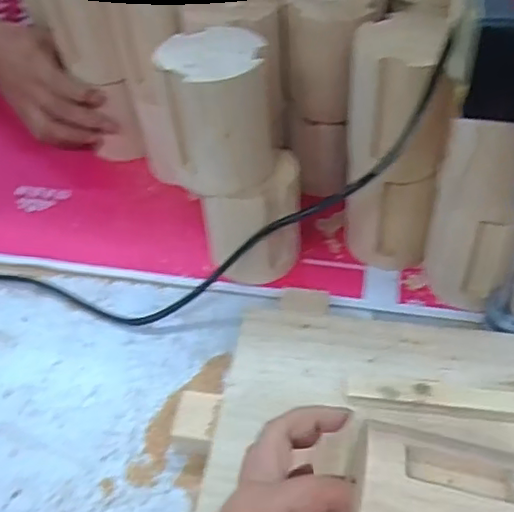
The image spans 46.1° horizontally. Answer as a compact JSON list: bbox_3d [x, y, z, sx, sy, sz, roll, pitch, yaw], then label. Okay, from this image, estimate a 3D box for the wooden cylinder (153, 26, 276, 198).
[{"bbox_3d":[-0.029,-0.107,0.453,0.076,0.095,0.080,-7,48,-2],"label":"wooden cylinder"}]

